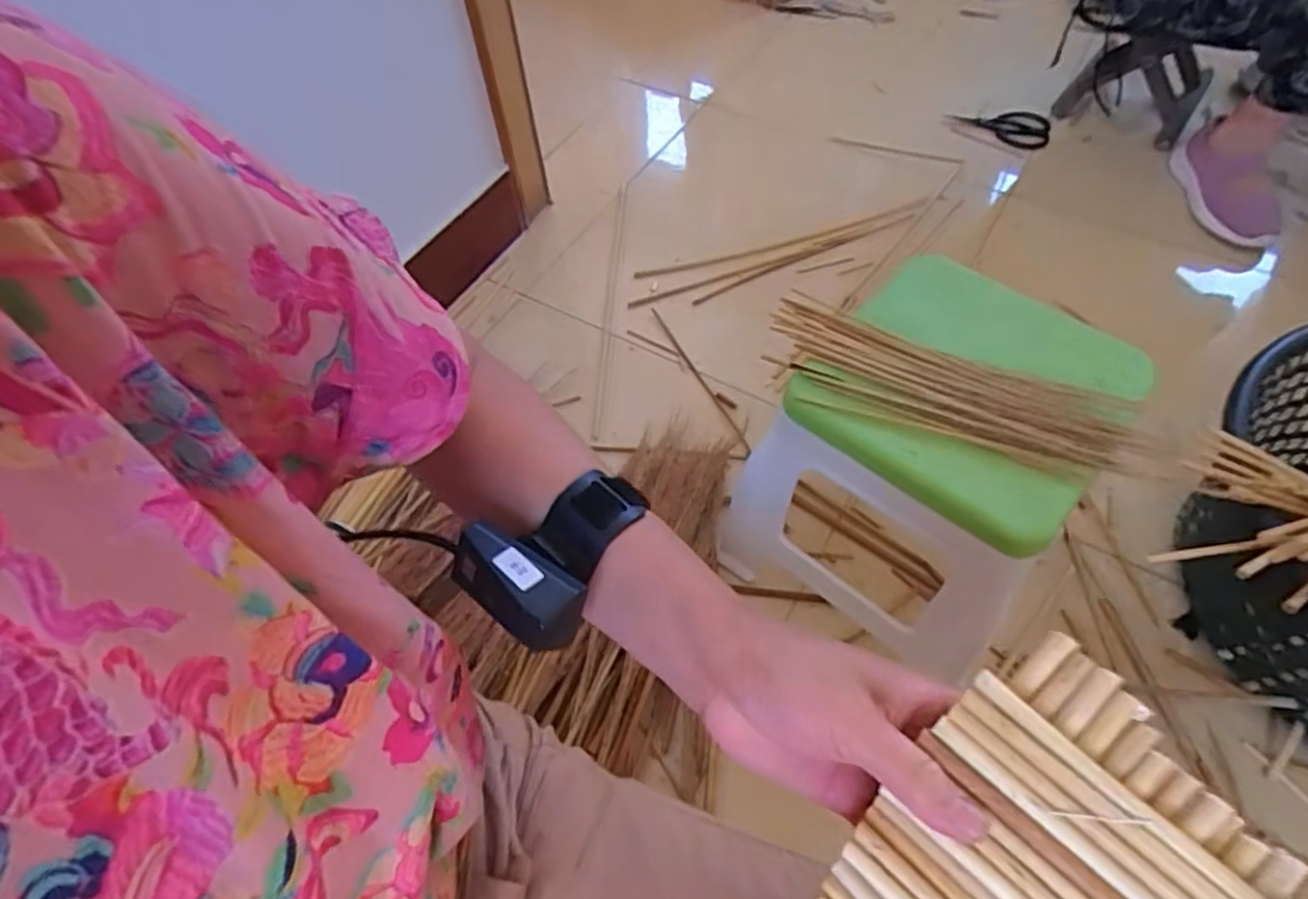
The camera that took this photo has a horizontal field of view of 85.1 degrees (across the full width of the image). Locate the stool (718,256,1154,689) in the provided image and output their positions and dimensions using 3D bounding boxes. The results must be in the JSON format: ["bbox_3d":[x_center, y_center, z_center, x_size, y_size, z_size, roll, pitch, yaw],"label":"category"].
[{"bbox_3d":[0.259,0.003,0.768,0.308,0.327,0.258,34,65,23],"label":"stool"}]

